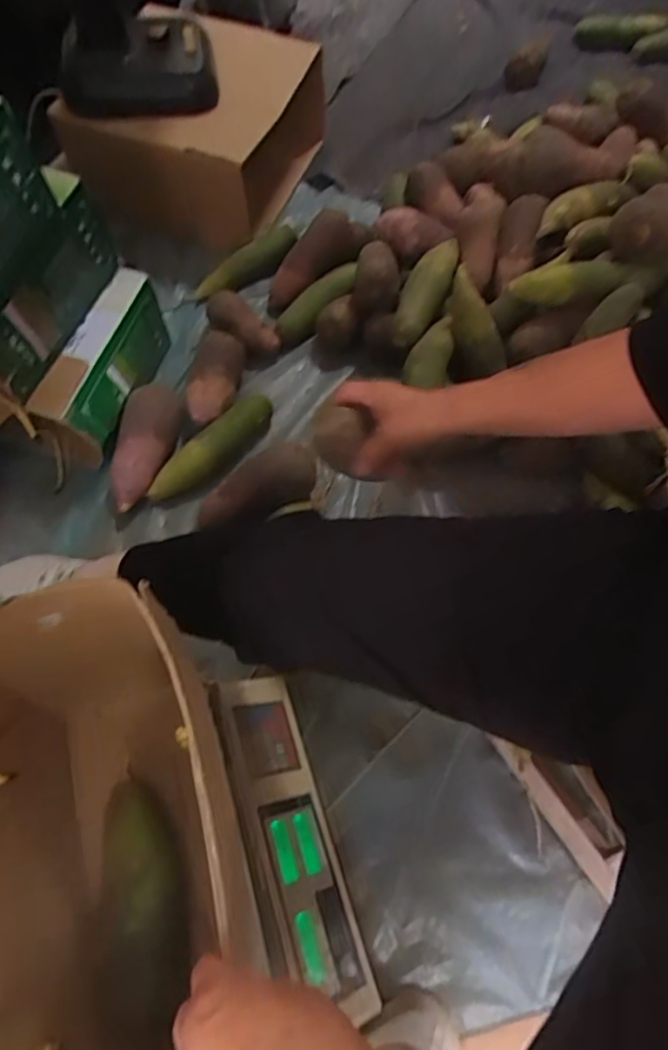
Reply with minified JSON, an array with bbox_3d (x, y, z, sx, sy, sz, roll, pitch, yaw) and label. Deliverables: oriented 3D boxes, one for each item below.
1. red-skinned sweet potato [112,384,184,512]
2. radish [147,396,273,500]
[{"bbox_3d":[-0.262,-0.111,0.847,0.073,0.059,0.185,6,63,4],"label":"red-skinned sweet potato"},{"bbox_3d":[-0.166,-0.109,0.841,0.060,0.046,0.211,34,68,17],"label":"radish"}]

